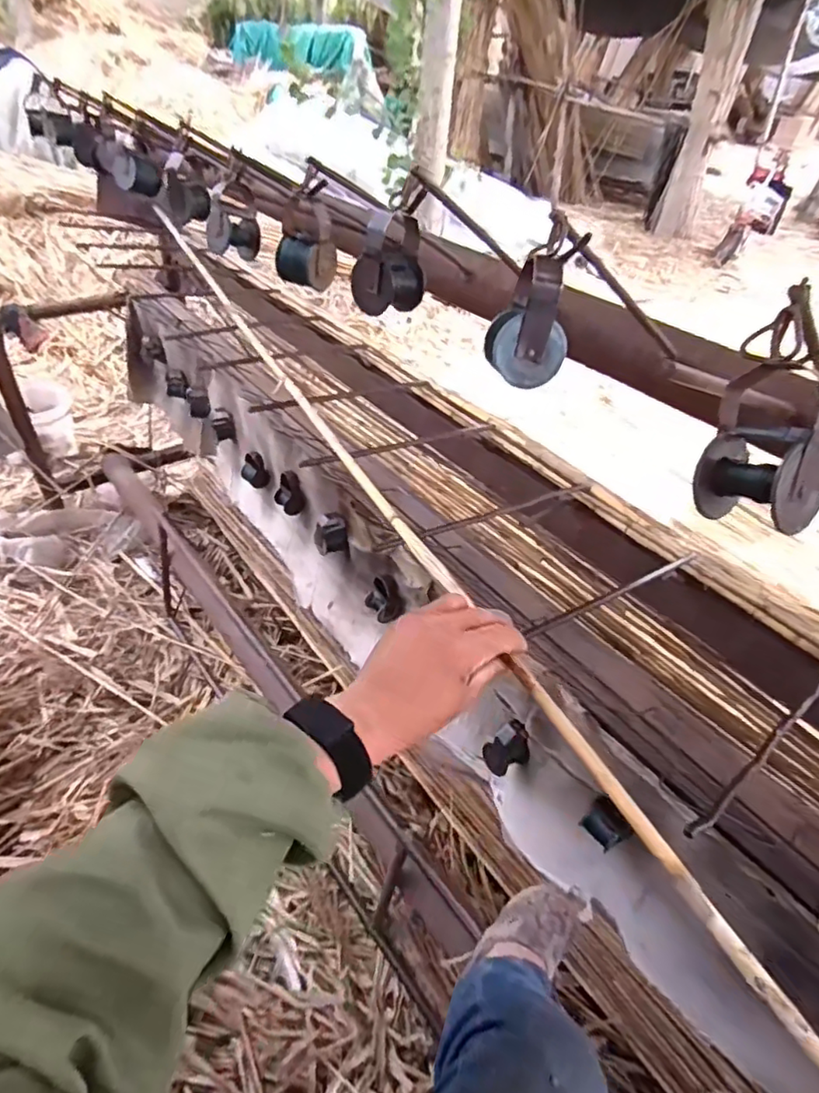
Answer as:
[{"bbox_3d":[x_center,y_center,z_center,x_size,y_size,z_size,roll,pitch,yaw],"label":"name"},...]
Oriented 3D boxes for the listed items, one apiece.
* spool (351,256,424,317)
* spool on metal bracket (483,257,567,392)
[{"bbox_3d":[-0.018,-0.223,0.502,0.039,0.043,0.049,30,45,27],"label":"spool"},{"bbox_3d":[0.078,-0.144,0.381,0.048,0.070,0.032,12,39,8],"label":"spool on metal bracket"}]

